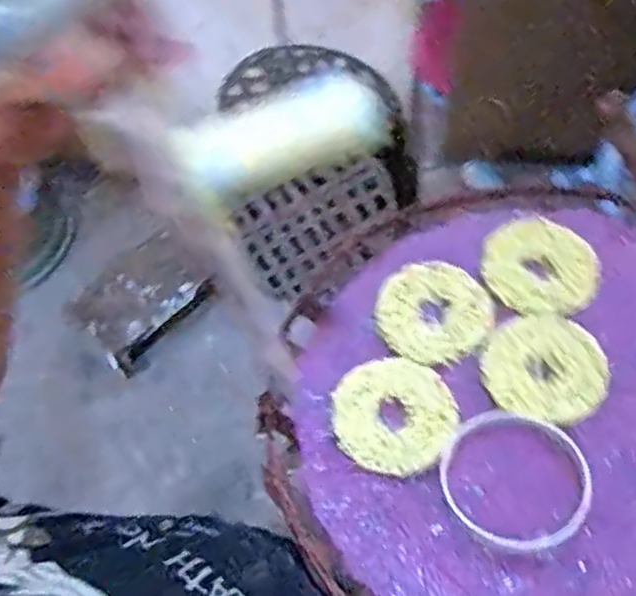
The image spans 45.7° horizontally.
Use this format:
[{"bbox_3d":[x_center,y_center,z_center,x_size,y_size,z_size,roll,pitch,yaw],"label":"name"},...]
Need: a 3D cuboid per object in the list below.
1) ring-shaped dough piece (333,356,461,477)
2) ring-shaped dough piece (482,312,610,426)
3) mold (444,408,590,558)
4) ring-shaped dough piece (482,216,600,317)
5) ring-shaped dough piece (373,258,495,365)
[{"bbox_3d":[0.050,0.075,0.493,0.080,0.007,0.077,-2,56,3],"label":"ring-shaped dough piece"},{"bbox_3d":[0.154,0.046,0.509,0.079,0.005,0.078,15,58,13],"label":"ring-shaped dough piece"},{"bbox_3d":[0.121,0.108,0.463,0.086,0.010,0.091,-2,56,3],"label":"mold"},{"bbox_3d":[0.162,-0.023,0.549,0.079,0.011,0.078,4,56,6],"label":"ring-shaped dough piece"},{"bbox_3d":[0.082,0.008,0.535,0.076,0.006,0.080,-2,56,3],"label":"ring-shaped dough piece"}]

